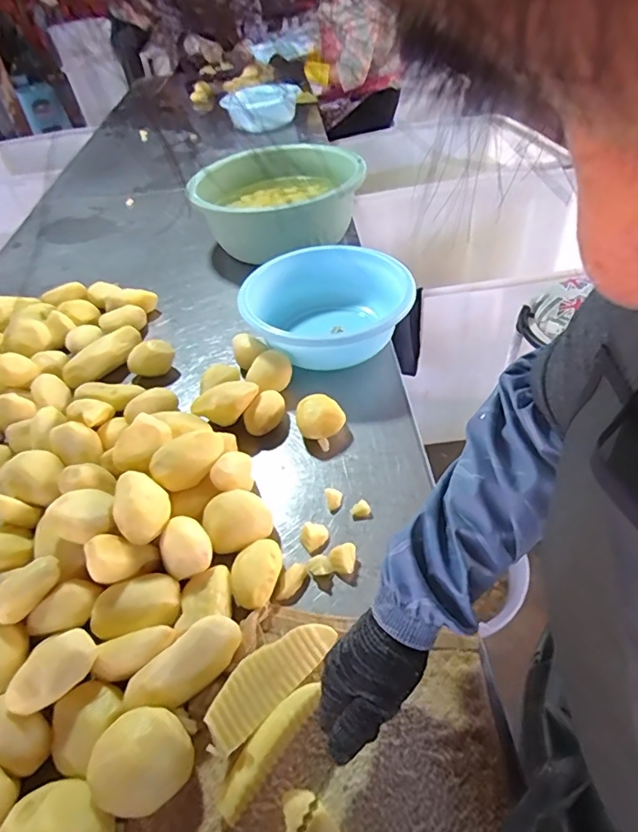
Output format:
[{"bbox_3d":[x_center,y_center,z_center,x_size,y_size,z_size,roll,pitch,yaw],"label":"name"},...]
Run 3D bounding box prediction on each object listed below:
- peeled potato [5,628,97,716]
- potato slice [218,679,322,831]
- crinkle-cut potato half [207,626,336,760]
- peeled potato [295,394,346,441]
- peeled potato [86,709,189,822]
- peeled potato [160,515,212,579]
[{"bbox_3d":[-0.246,0.236,0.477,0.042,0.033,0.079,31,56,33],"label":"peeled potato"},{"bbox_3d":[-0.044,0.286,0.450,0.027,0.037,0.115,29,55,32],"label":"potato slice"},{"bbox_3d":[-0.046,0.241,0.483,0.139,0.020,0.049,-31,76,-34],"label":"crinkle-cut potato half"},{"bbox_3d":[0.002,0.004,0.743,0.068,0.051,0.058,-9,44,-2],"label":"peeled potato"},{"bbox_3d":[-0.149,0.292,0.437,0.071,0.055,0.076,-4,44,4],"label":"peeled potato"},{"bbox_3d":[-0.150,0.141,0.572,0.052,0.048,0.064,-27,47,-20],"label":"peeled potato"}]

